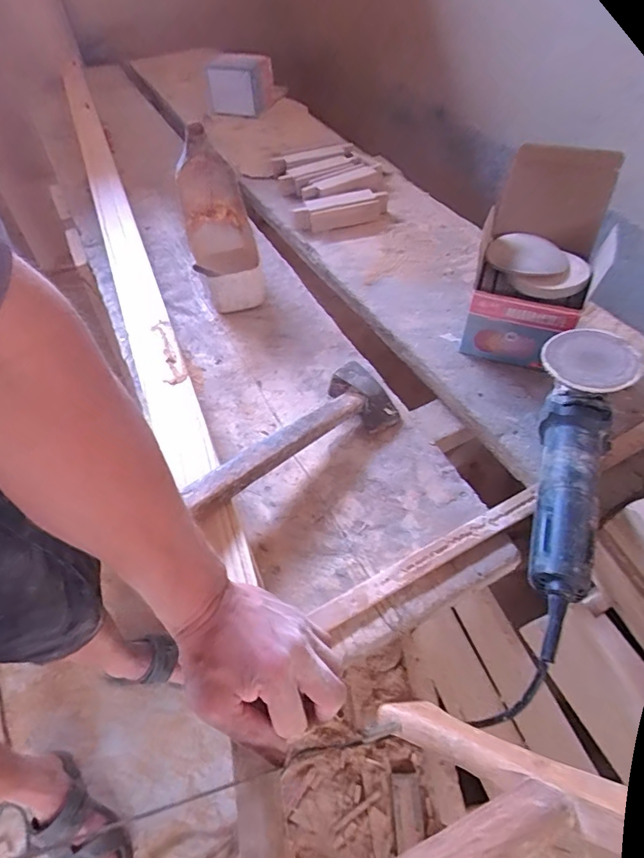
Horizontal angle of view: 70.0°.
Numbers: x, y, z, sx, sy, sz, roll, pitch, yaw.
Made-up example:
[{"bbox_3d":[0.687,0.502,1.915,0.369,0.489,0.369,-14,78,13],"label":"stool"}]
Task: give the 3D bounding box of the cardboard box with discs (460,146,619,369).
[{"bbox_3d":[0.274,-0.211,0.590,0.142,0.215,0.177,20,55,18],"label":"cardboard box with discs"}]

